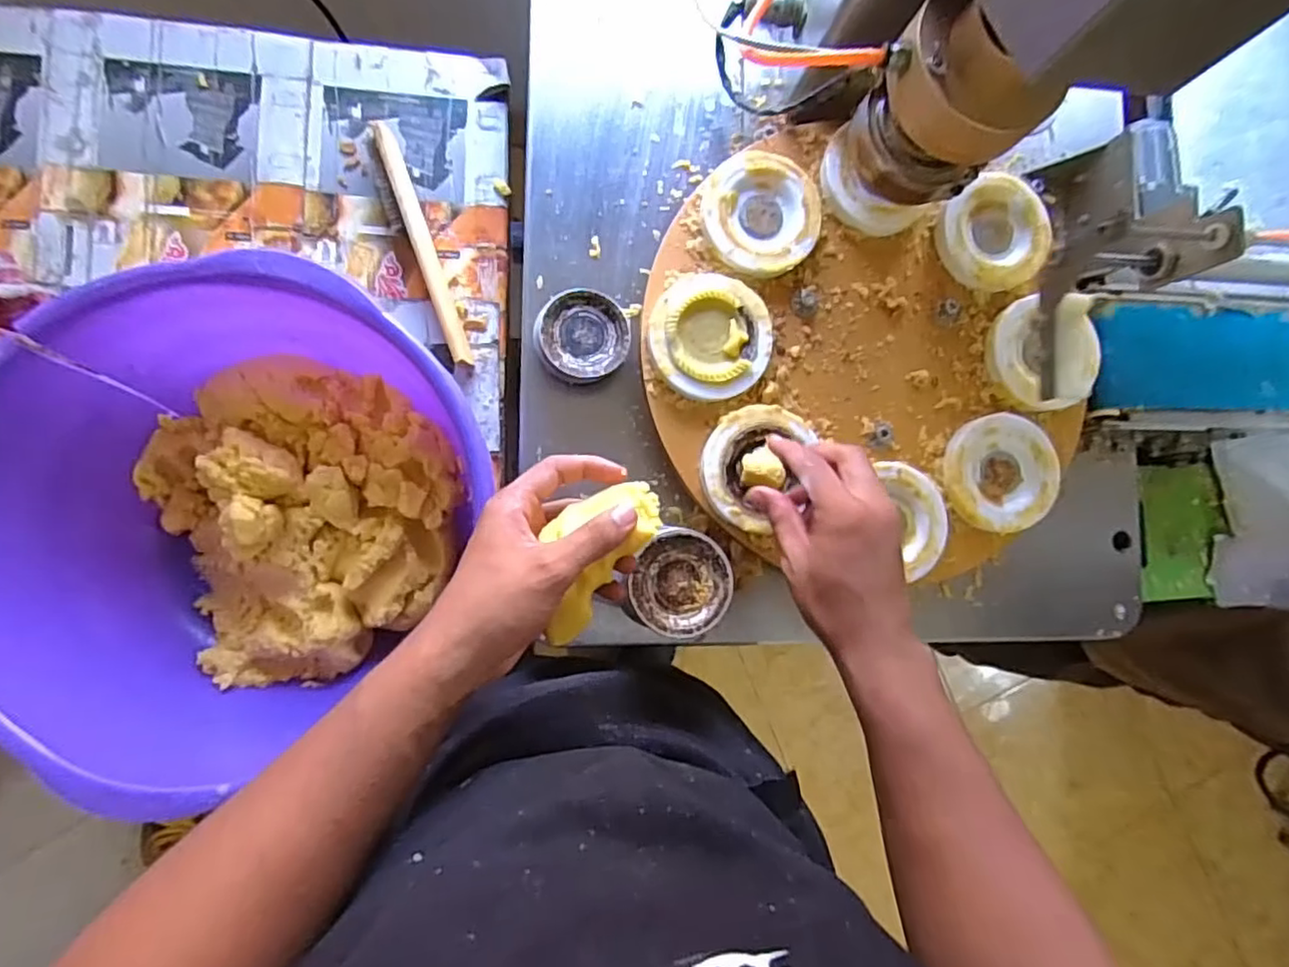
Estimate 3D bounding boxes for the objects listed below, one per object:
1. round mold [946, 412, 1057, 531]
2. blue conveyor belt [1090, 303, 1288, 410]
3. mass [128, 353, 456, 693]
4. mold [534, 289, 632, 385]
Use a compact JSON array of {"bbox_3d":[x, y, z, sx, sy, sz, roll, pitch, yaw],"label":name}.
[{"bbox_3d":[0.305,-0.009,0.564,0.094,0.022,0.096,0,87,-8],"label":"round mold"},{"bbox_3d":[0.635,-0.114,0.624,0.454,0.022,0.096,0,87,-8],"label":"blue conveyor belt"},{"bbox_3d":[-0.280,0.024,0.541,0.246,0.083,0.242,0,87,-8],"label":"mass"},{"bbox_3d":[-0.054,-0.122,0.559,0.076,0.037,0.072,0,87,-8],"label":"mold"}]

